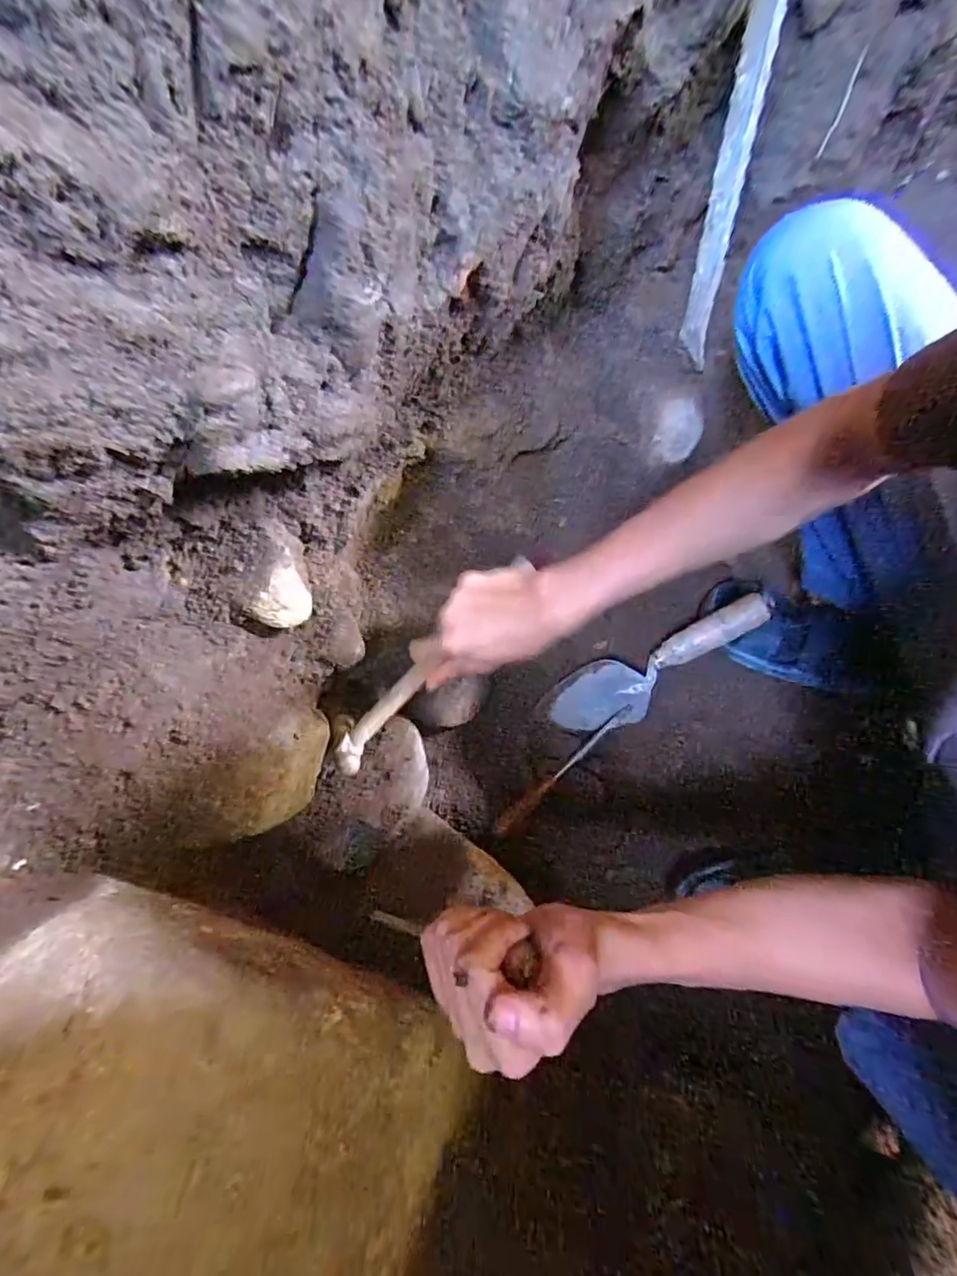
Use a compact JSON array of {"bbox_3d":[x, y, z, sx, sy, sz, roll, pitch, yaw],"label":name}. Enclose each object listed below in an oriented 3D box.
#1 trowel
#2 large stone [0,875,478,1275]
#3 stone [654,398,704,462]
[{"bbox_3d":[0.197,0.033,0.586,0.262,0.035,0.072,-30,69,9],"label":"trowel"},{"bbox_3d":[-0.145,0.272,0.265,0.246,0.180,0.196,21,68,8],"label":"large stone"},{"bbox_3d":[0.233,-0.243,0.613,0.050,0.028,0.073,29,69,11],"label":"stone"}]

